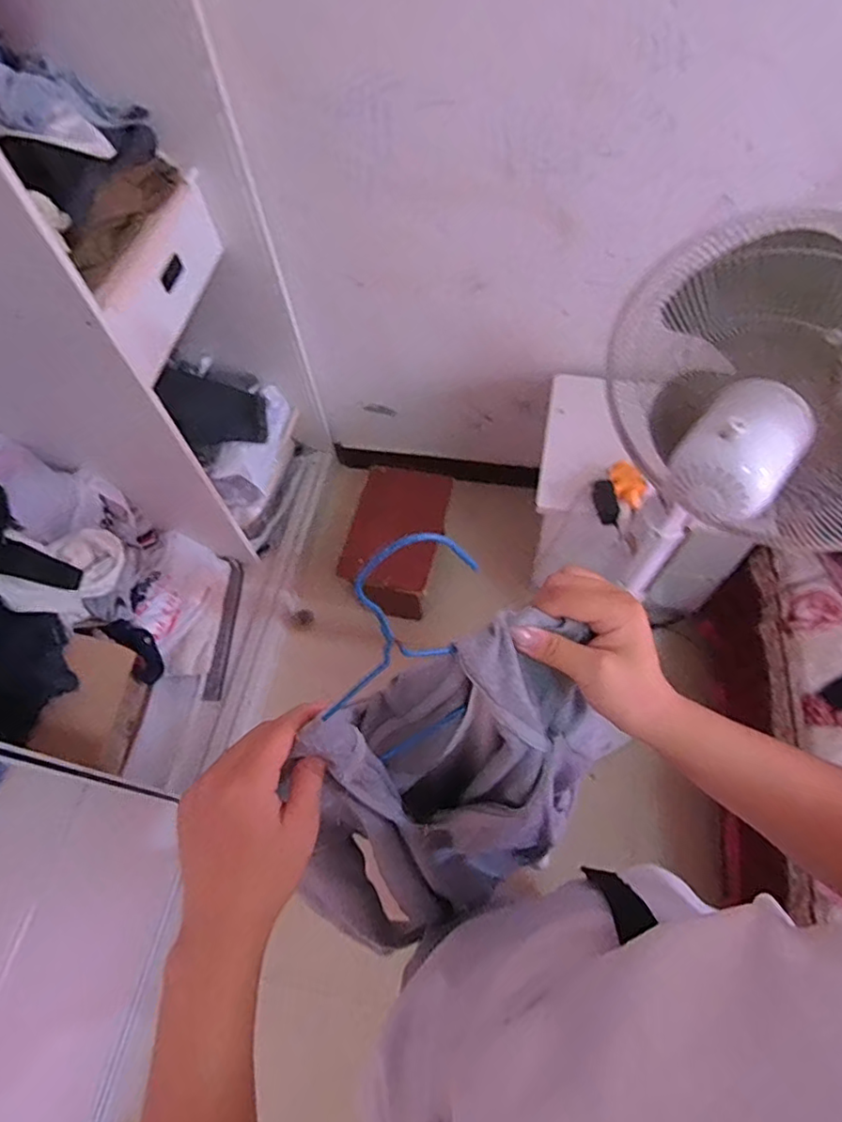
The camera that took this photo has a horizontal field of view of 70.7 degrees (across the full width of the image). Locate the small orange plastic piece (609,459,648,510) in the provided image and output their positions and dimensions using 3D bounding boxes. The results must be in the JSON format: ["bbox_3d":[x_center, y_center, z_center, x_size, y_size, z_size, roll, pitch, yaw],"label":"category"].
[{"bbox_3d":[0.415,-0.158,1.194,0.051,0.028,0.105,-20,62,-6],"label":"small orange plastic piece"}]

